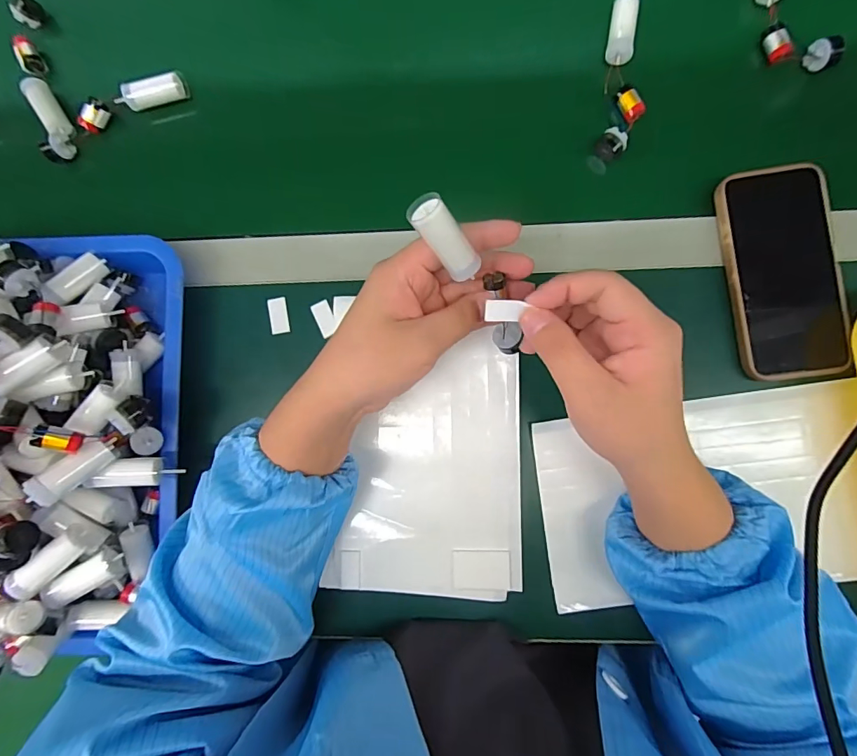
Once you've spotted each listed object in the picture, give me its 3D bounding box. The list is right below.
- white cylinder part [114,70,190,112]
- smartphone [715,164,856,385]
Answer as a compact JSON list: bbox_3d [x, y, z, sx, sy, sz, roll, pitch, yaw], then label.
[{"bbox_3d":[-0.243,-0.252,0.404,0.058,0.026,0.022,-8,87,3],"label":"white cylinder part"},{"bbox_3d":[0.276,-0.081,0.351,0.079,0.019,0.160,-6,87,3],"label":"smartphone"}]

